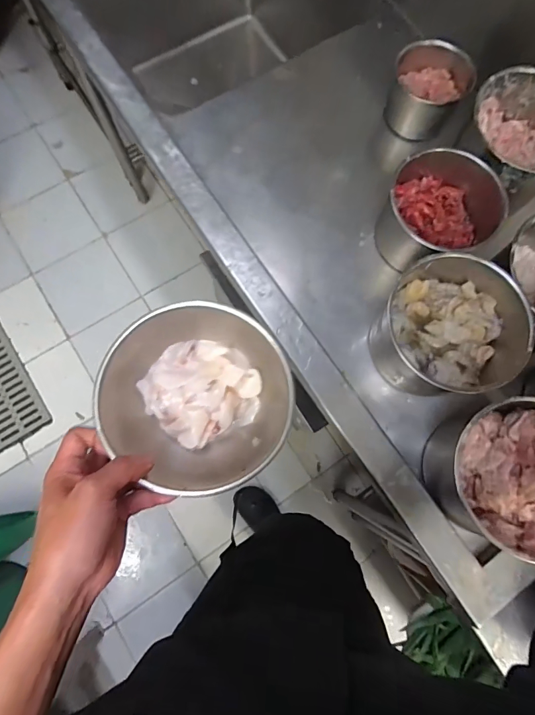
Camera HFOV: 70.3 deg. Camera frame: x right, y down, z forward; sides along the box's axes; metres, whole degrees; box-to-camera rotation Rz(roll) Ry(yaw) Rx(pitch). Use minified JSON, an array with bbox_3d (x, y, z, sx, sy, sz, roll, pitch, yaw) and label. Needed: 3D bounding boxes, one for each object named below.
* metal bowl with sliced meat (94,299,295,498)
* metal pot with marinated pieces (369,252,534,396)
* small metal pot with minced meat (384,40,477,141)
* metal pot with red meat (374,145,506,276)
[{"bbox_3d":[-0.066,0.033,0.373,0.168,0.071,0.181,0,78,-1],"label":"metal bowl with sliced meat"},{"bbox_3d":[0.235,-0.045,0.518,0.164,0.114,0.177,1,77,-3],"label":"metal pot with marinated pieces"},{"bbox_3d":[0.264,-0.443,0.629,0.114,0.098,0.104,1,77,-3],"label":"small metal pot with minced meat"},{"bbox_3d":[0.248,-0.204,0.556,0.156,0.100,0.162,23,76,2],"label":"metal pot with red meat"}]

